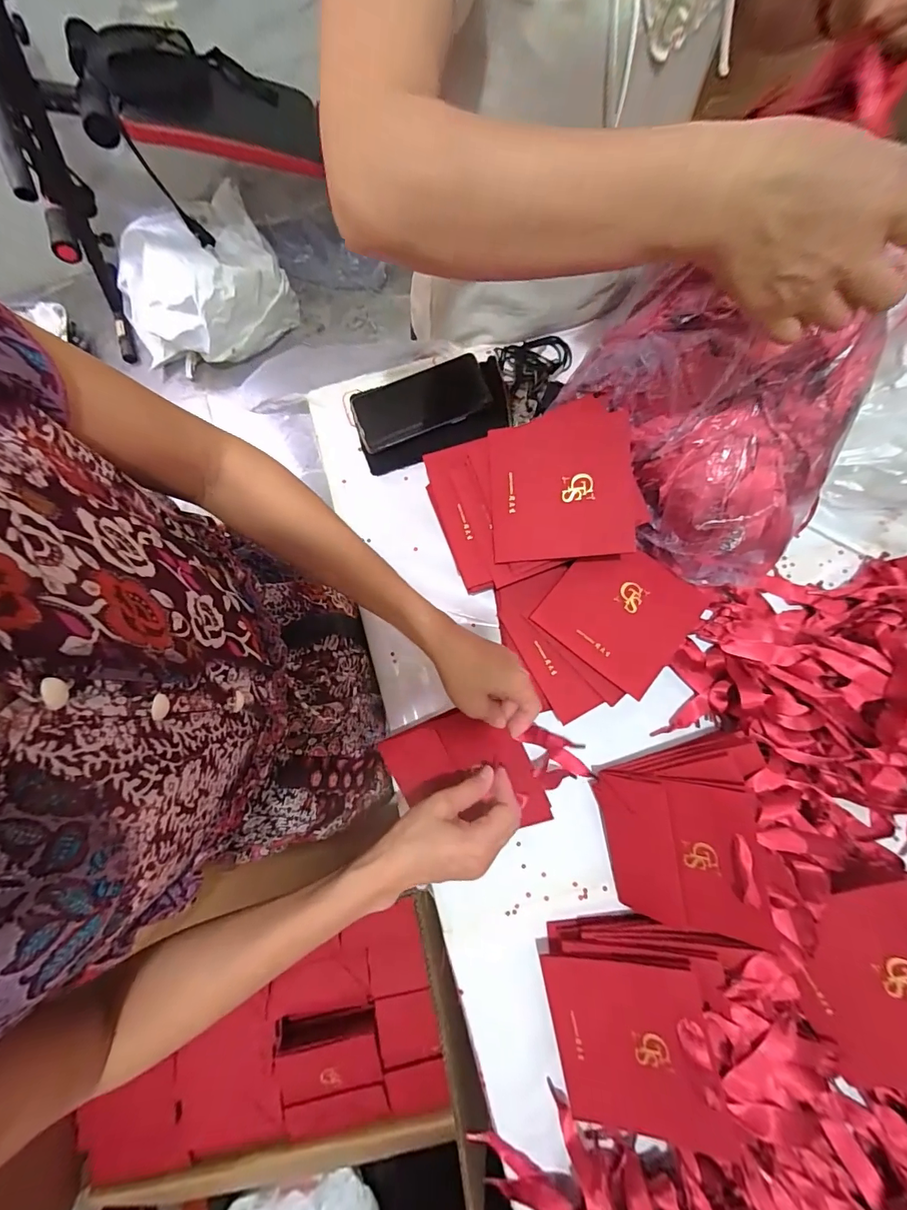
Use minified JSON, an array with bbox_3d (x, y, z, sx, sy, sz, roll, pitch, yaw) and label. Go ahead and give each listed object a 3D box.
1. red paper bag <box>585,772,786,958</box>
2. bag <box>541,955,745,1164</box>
[{"bbox_3d":[0.215,0.241,0.433,0.013,0.147,0.140,-13,92,-43],"label":"red paper bag"},{"bbox_3d":[0.157,0.394,0.396,0.135,0.008,0.136,-15,79,26],"label":"bag"}]

